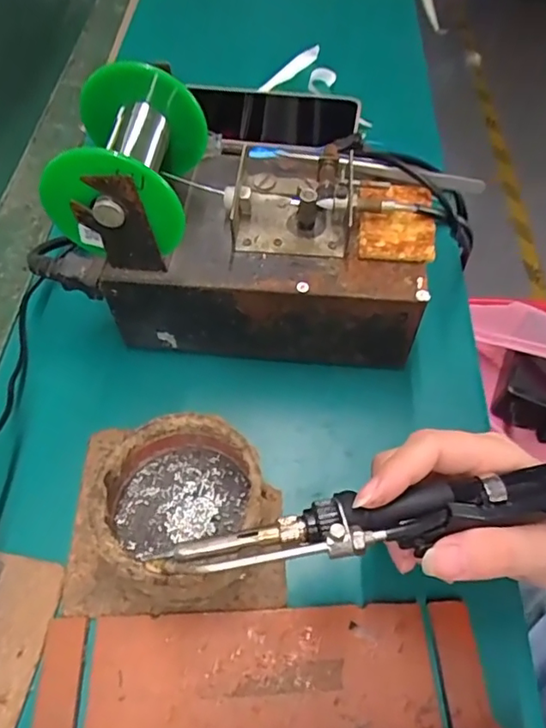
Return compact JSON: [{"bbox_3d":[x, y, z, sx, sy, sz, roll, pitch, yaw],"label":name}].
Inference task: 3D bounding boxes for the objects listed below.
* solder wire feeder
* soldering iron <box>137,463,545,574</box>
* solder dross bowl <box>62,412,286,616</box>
[{"bbox_3d":[-0.011,-0.085,0.328,0.241,0.135,0.113,5,57,2],"label":"solder wire feeder"},{"bbox_3d":[0.058,0.058,0.220,0.209,0.020,0.025,-10,57,-5],"label":"soldering iron"},{"bbox_3d":[-0.049,0.071,0.279,0.109,0.038,0.095,1,57,0],"label":"solder dross bowl"}]

